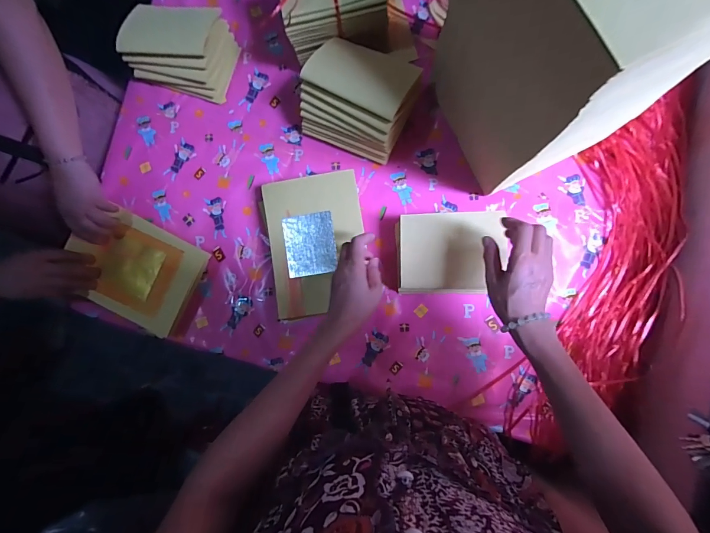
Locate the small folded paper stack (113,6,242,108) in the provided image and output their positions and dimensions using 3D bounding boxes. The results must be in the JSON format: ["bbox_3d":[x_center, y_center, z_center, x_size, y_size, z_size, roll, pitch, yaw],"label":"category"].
[{"bbox_3d":[-0.309,-0.389,0.614,0.161,0.081,0.132,14,89,5],"label":"small folded paper stack"}]

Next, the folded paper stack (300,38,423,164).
[{"bbox_3d":[0.009,-0.277,0.563,0.163,0.104,0.141,26,90,5],"label":"folded paper stack"}]

